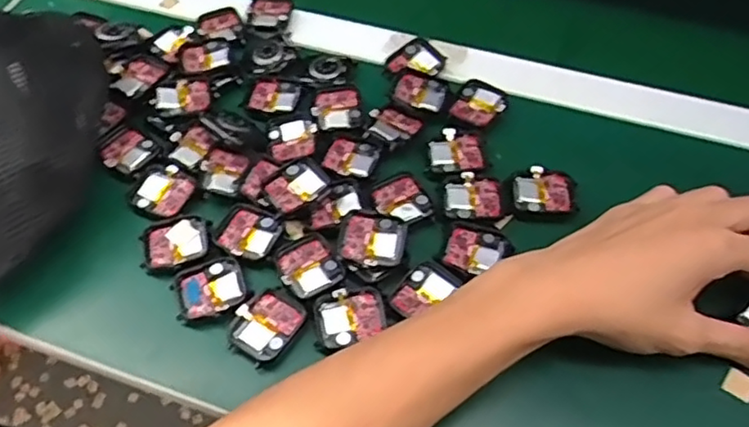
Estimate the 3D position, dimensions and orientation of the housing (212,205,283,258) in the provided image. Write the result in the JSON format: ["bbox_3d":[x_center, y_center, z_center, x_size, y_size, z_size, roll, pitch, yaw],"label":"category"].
[{"bbox_3d":[-0.086,0.012,0.440,0.043,0.005,0.034,22,59,15],"label":"housing"}]

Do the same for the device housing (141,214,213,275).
[{"bbox_3d":[-0.132,0.020,0.437,0.046,0.007,0.040,-12,56,-7],"label":"device housing"}]

